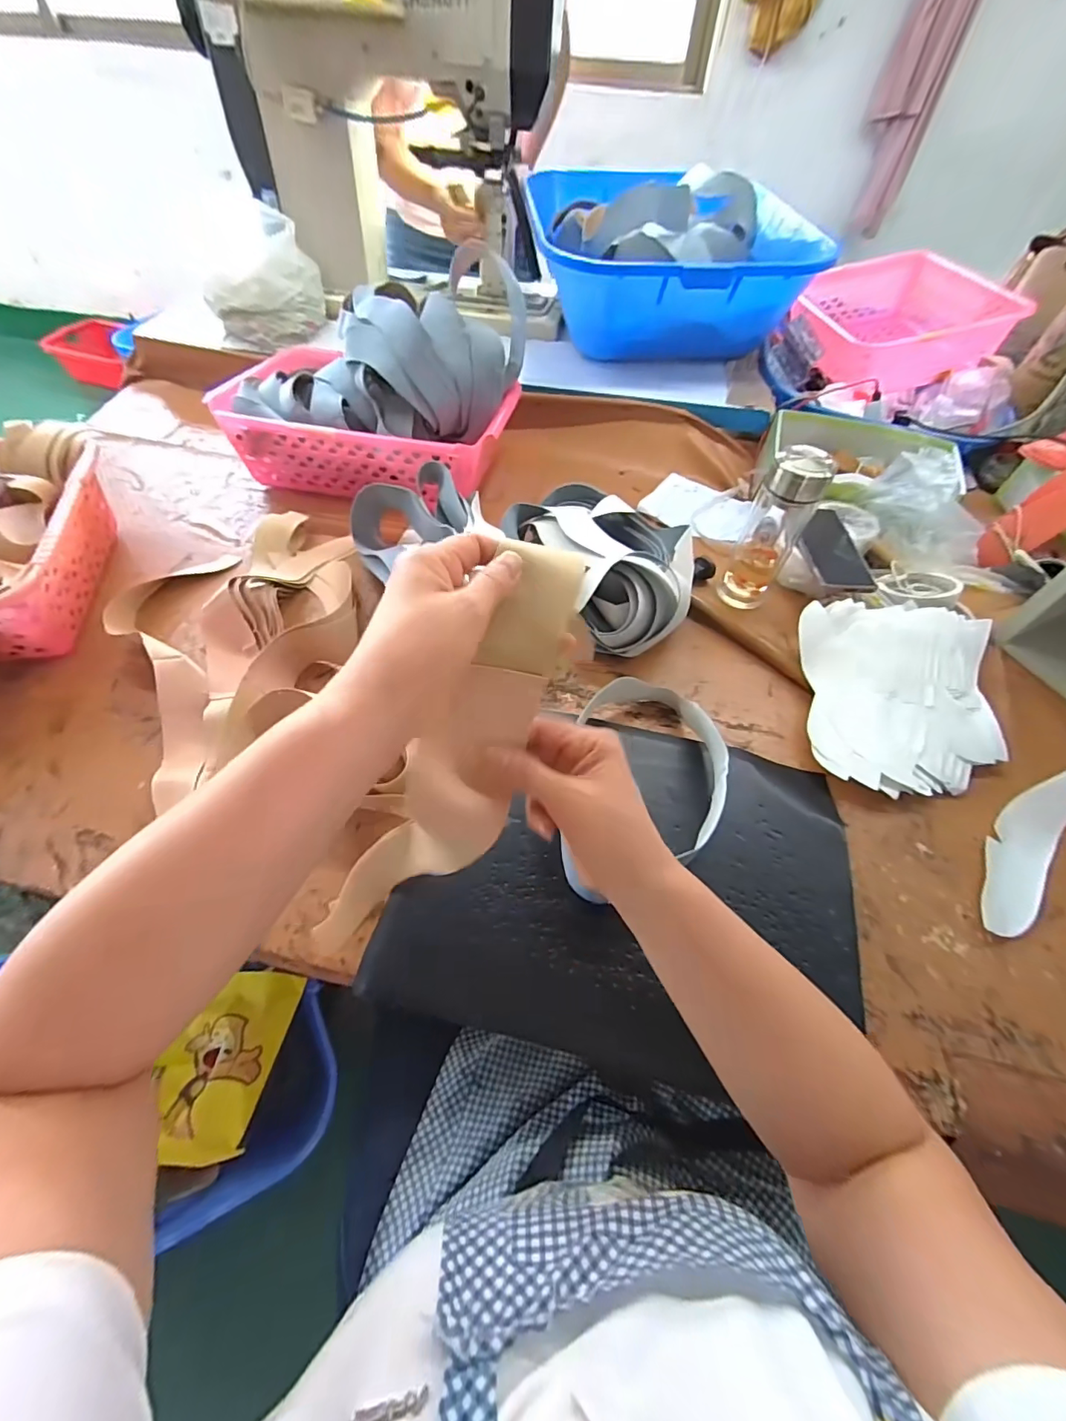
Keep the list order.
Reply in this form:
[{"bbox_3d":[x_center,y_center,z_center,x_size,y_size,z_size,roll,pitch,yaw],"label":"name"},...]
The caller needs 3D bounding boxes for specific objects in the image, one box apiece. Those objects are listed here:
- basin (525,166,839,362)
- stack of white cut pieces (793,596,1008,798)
[{"bbox_3d":[0.272,-0.894,0.984,0.504,0.183,0.536,-1,57,-4],"label":"basin"},{"bbox_3d":[0.437,-0.021,0.591,0.218,0.033,0.250,6,61,2],"label":"stack of white cut pieces"}]

